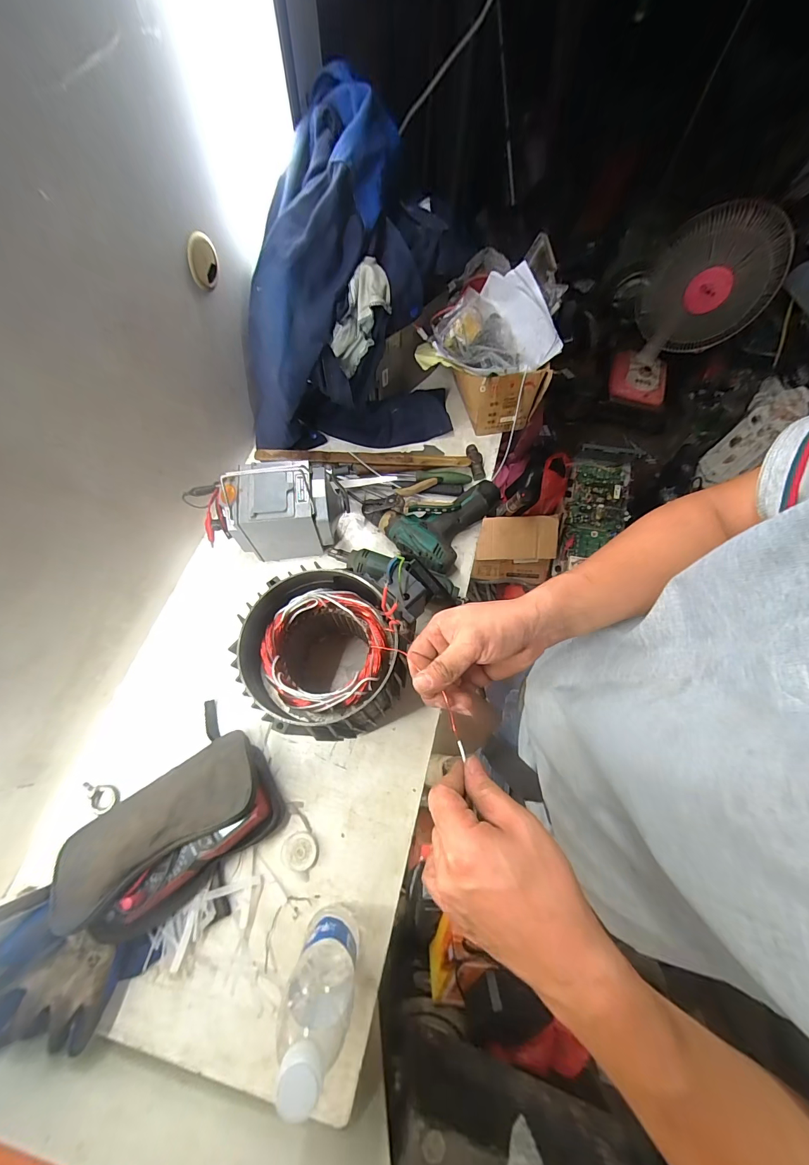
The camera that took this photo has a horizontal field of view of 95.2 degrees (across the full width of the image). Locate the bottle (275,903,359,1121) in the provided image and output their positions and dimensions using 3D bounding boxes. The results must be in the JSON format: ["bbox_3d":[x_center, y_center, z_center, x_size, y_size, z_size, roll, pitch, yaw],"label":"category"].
[{"bbox_3d":[-0.078,0.385,0.351,0.059,0.216,0.067,12,68,3],"label":"bottle"}]

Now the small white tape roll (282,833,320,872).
[{"bbox_3d":[-0.133,0.343,0.473,0.045,0.013,0.039,3,68,-1],"label":"small white tape roll"}]

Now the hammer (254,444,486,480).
[{"bbox_3d":[-0.060,-0.241,0.702,0.418,0.029,0.066,2,68,-1],"label":"hammer"}]

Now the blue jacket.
[{"bbox_3d":[-0.098,-0.434,0.594,0.358,0.381,0.219,-8,69,-6],"label":"blue jacket"}]

